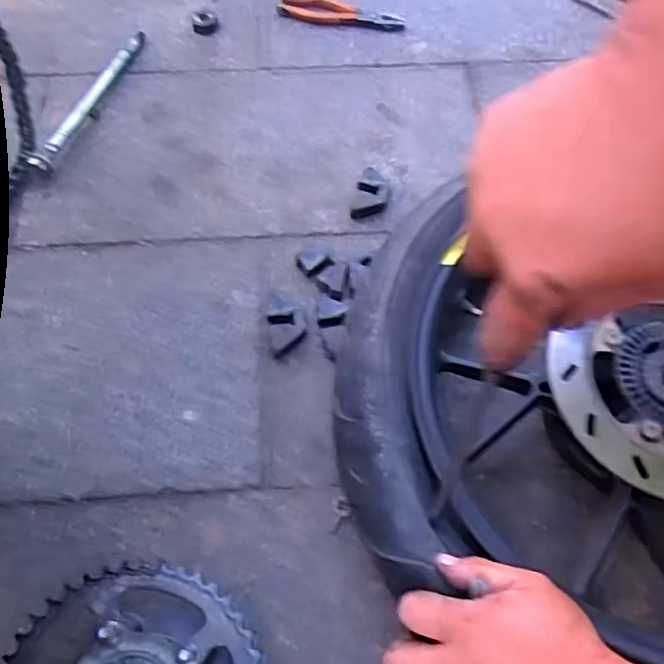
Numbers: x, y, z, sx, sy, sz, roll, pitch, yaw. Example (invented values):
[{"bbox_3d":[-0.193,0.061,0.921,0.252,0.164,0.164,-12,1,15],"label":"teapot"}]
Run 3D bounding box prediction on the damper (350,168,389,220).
[{"bbox_3d":[0.050,-0.173,0.757,0.041,0.018,0.071,12,63,4],"label":"damper"}]

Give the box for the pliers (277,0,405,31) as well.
[{"bbox_3d":[0.015,-0.495,0.935,0.190,0.013,0.059,8,62,2],"label":"pliers"}]

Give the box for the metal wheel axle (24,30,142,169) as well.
[{"bbox_3d":[-0.332,-0.324,0.830,0.027,0.028,0.277,16,63,6],"label":"metal wheel axle"}]

